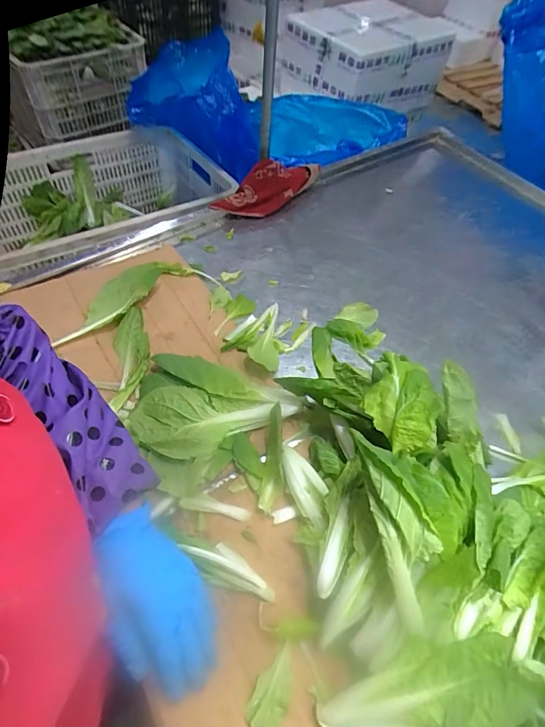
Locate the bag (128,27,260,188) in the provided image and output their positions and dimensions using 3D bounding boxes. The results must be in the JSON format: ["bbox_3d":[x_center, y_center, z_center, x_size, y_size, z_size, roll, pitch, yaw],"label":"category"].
[{"bbox_3d":[-0.179,-0.680,1.065,0.467,0.195,0.195,36,59,19],"label":"bag"}]

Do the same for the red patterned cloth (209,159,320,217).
[{"bbox_3d":[0.004,-0.342,0.812,0.255,0.081,0.069,-23,60,-20],"label":"red patterned cloth"}]

